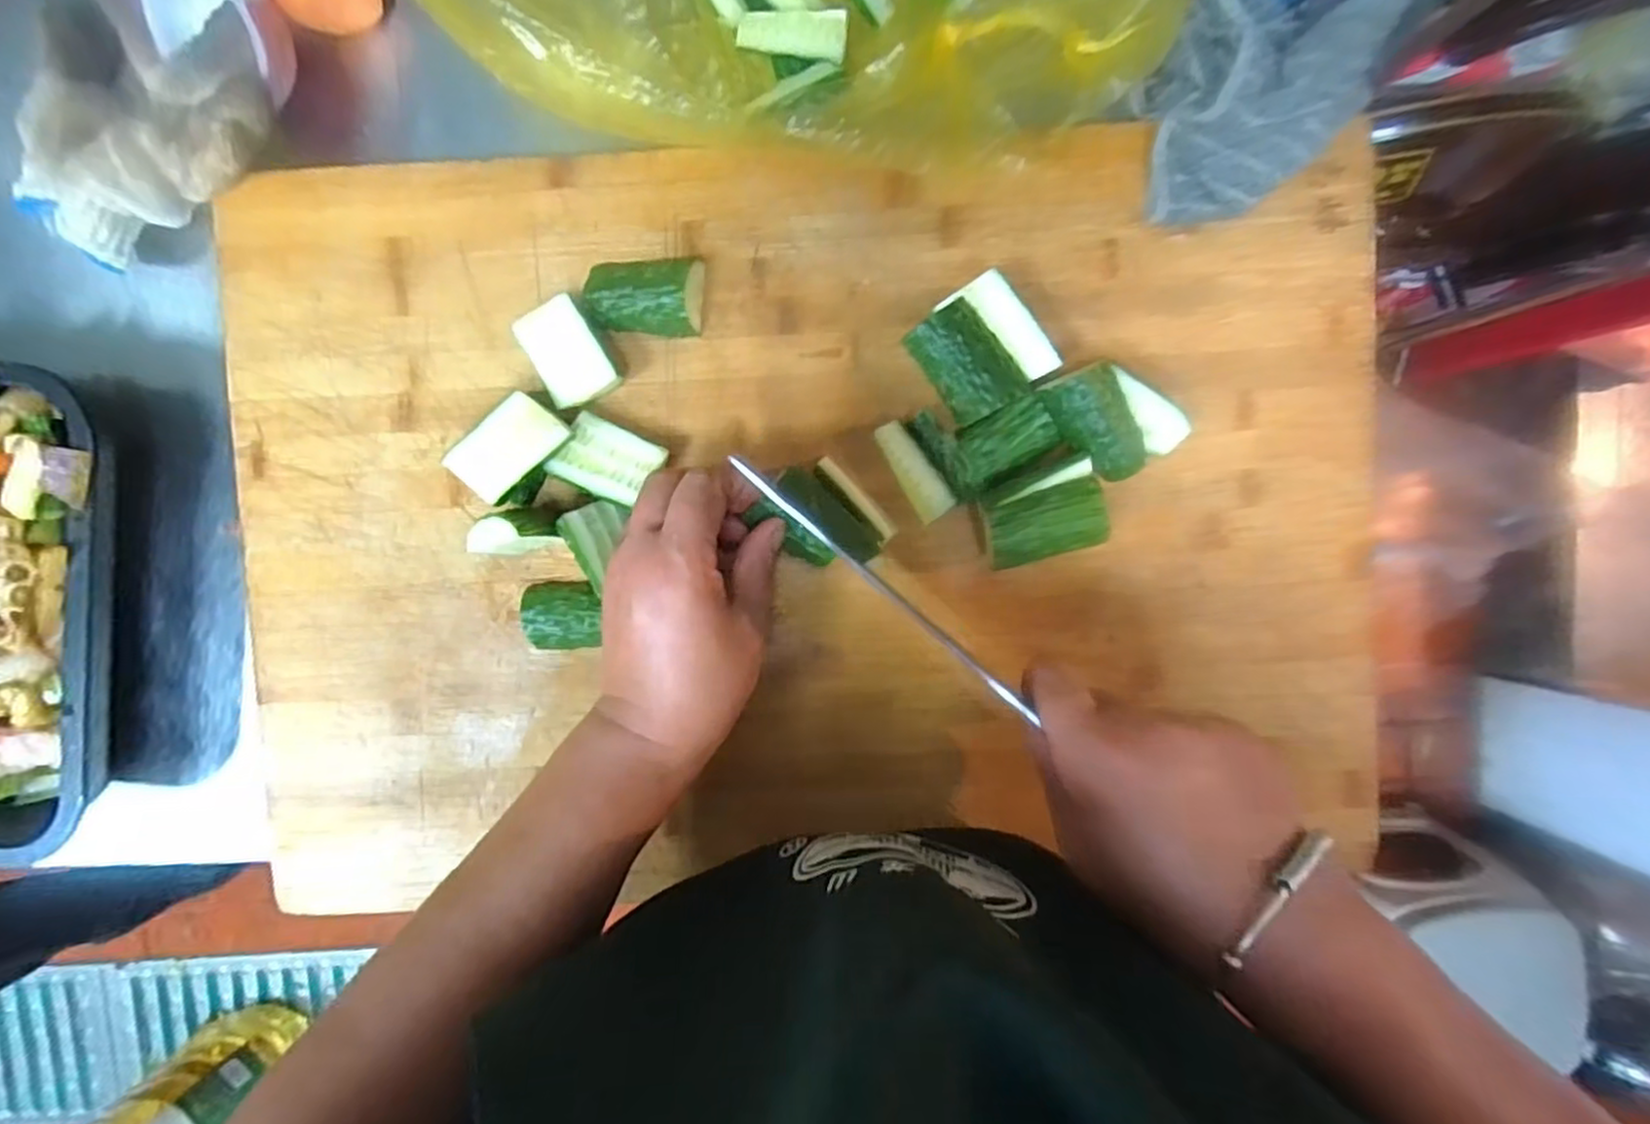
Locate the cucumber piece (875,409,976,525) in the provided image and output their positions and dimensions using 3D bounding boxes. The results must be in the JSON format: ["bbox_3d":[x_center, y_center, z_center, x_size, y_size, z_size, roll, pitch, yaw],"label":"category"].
[{"bbox_3d":[0.053,-0.050,0.369,0.033,0.012,0.052,-28,93,2],"label":"cucumber piece"}]

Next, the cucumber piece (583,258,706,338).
[{"bbox_3d":[-0.092,-0.134,0.365,0.057,0.020,0.035,0,93,1],"label":"cucumber piece"}]

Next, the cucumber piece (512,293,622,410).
[{"bbox_3d":[-0.130,-0.106,0.366,0.035,0.022,0.049,-30,92,2],"label":"cucumber piece"}]

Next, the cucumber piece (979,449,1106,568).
[{"bbox_3d":[0.106,-0.024,0.359,0.058,0.038,0.043,-15,93,1],"label":"cucumber piece"}]

